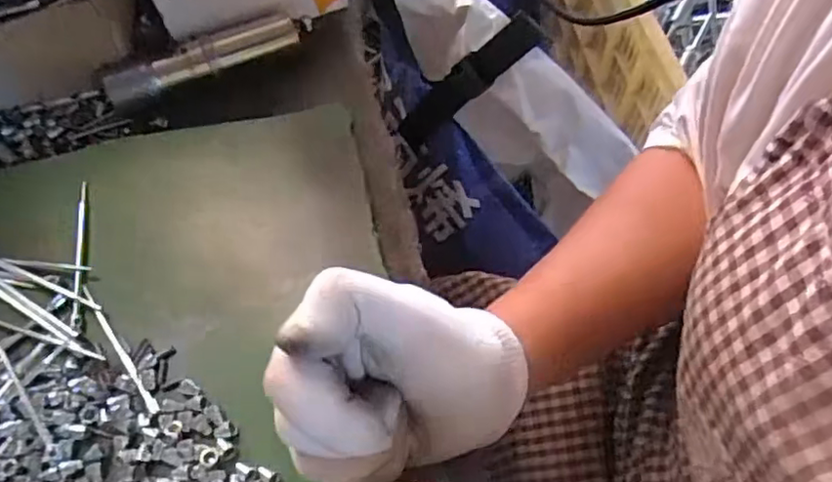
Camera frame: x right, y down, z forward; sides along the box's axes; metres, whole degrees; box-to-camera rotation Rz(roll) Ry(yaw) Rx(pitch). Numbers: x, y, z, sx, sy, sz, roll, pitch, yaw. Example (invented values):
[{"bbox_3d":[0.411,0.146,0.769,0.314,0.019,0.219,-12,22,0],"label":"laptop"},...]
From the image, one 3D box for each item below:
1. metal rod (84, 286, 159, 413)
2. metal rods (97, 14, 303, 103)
[{"bbox_3d":[-0.151,0.054,0.313,0.005,0.004,0.083,-36,66,-16],"label":"metal rod"},{"bbox_3d":[-0.133,-0.114,0.390,0.119,0.024,0.018,-24,64,-10],"label":"metal rods"}]

